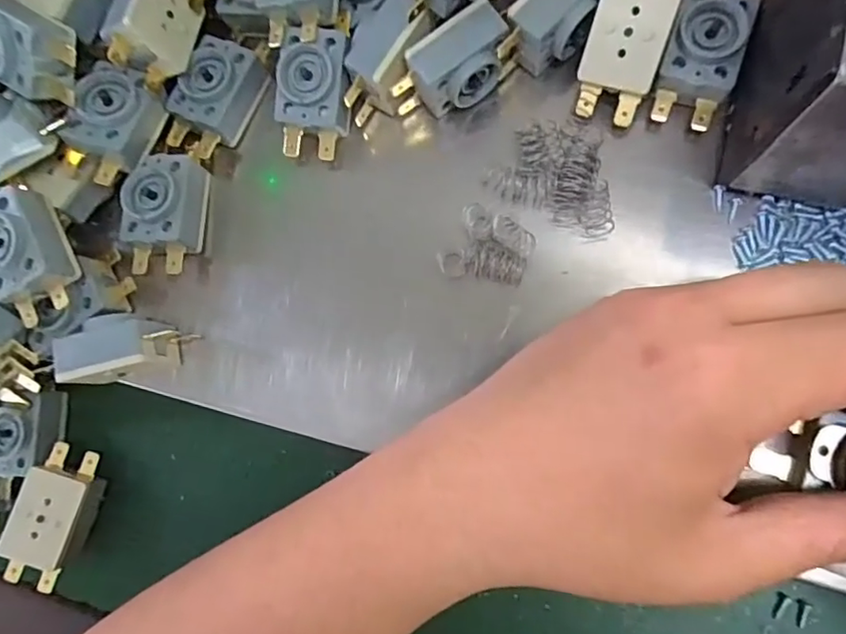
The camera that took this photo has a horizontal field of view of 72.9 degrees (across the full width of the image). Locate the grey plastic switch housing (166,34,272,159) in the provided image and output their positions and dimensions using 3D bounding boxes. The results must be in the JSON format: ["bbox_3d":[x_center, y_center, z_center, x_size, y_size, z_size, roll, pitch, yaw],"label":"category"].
[{"bbox_3d":[-0.086,-0.091,0.240,0.029,0.022,0.047,24,88,11],"label":"grey plastic switch housing"}]

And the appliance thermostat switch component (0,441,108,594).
[{"bbox_3d":[-0.156,0.085,0.242,0.026,0.019,0.058,20,87,11],"label":"appliance thermostat switch component"}]

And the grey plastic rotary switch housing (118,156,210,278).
[{"bbox_3d":[-0.104,-0.041,0.234,0.024,0.024,0.048,1,84,10],"label":"grey plastic rotary switch housing"}]

